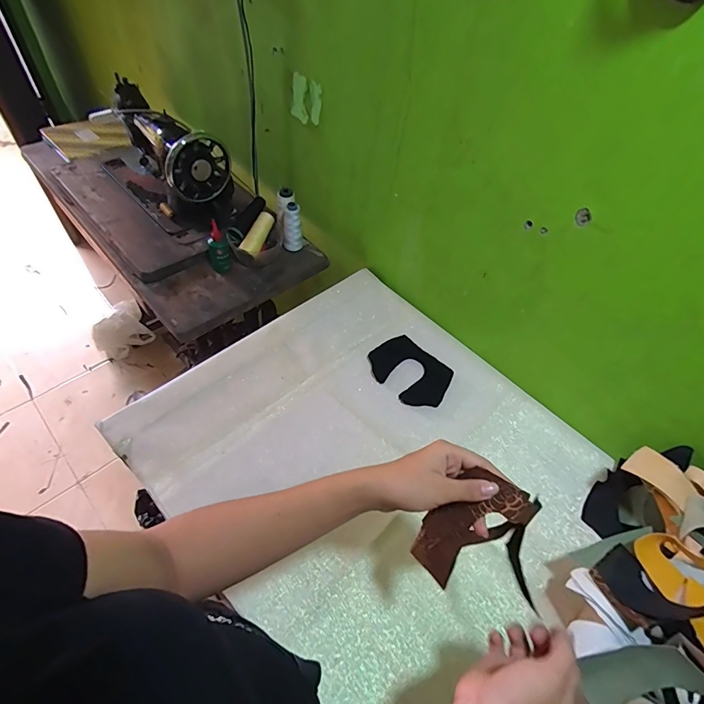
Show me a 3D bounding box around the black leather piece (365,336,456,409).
[{"bbox_3d":[0.111,0.037,0.775,0.155,0.004,0.117,39,62,19],"label":"black leather piece"}]

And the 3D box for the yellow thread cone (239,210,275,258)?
[{"bbox_3d":[-0.207,-0.266,0.905,0.037,0.040,0.114,22,73,11],"label":"yellow thread cone"}]

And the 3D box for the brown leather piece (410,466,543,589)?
[{"bbox_3d":[0.106,0.161,0.377,0.016,0.130,0.061,18,35,-51],"label":"brown leather piece"}]

